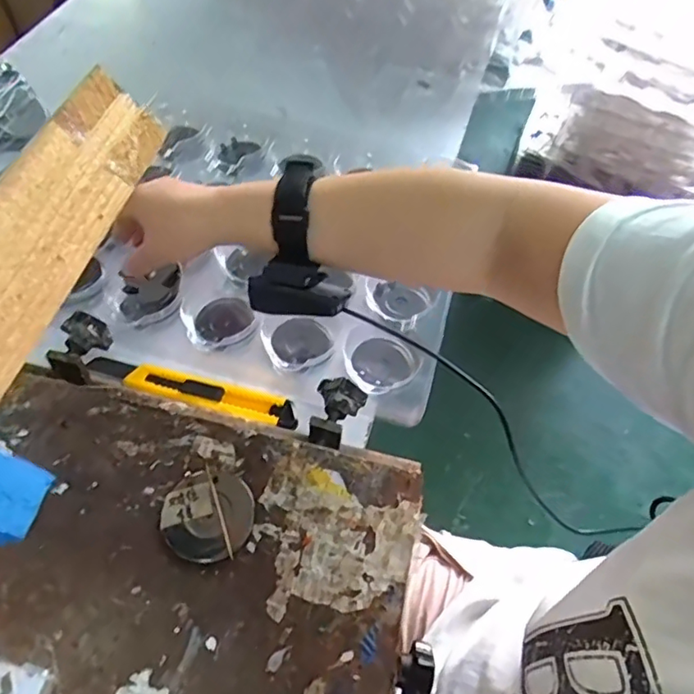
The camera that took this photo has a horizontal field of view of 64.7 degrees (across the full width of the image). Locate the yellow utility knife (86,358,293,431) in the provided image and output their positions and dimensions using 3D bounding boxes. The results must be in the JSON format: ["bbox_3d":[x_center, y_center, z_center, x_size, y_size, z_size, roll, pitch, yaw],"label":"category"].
[{"bbox_3d":[-0.131,0.036,0.460,0.183,0.012,0.026,15,58,6],"label":"yellow utility knife"}]

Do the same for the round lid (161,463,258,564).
[{"bbox_3d":[-0.086,0.104,0.342,0.055,0.004,0.055,2,58,-3],"label":"round lid"}]

